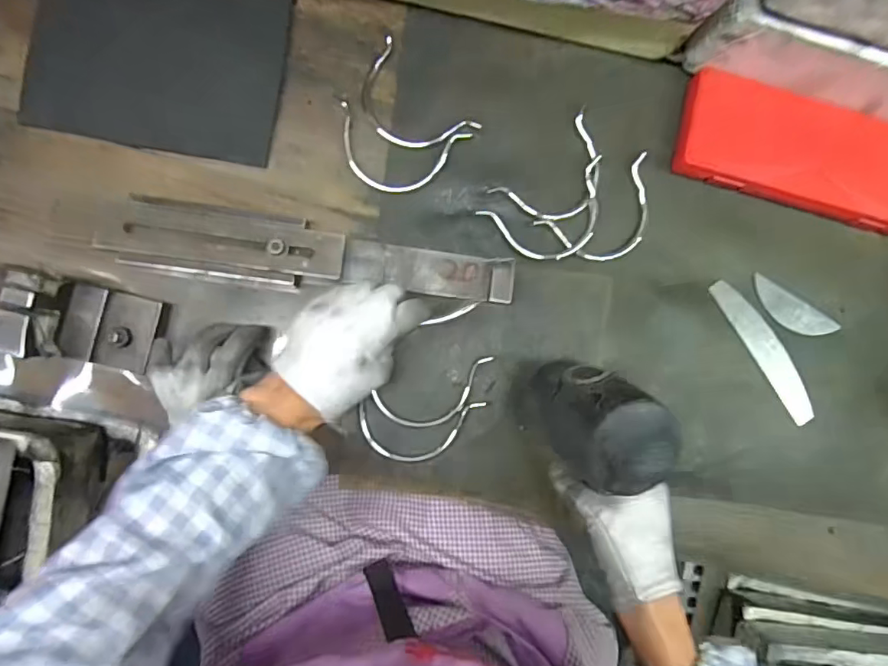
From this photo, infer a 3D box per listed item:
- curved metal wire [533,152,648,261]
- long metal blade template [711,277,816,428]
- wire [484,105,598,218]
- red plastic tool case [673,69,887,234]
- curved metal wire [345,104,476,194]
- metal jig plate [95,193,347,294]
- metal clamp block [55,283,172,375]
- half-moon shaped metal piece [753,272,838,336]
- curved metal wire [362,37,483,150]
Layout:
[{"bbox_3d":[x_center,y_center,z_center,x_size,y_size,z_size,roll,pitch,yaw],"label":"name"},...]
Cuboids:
[{"bbox_3d":[0.154,-0.106,0.489,0.120,0.006,0.070,-33,92,-5],"label":"curved metal wire"},{"bbox_3d":[0.310,0.016,0.506,0.031,0.004,0.156,-33,92,-5],"label":"long metal blade template"},{"bbox_3d":[0.108,-0.143,0.483,0.114,0.012,0.069,-41,93,-5],"label":"wire"},{"bbox_3d":[0.343,-0.168,0.495,0.243,0.027,0.101,14,88,-5],"label":"red plastic tool case"},{"bbox_3d":[-0.041,-0.162,0.479,0.118,0.005,0.069,14,88,-5],"label":"curved metal wire"},{"bbox_3d":[-0.187,-0.076,0.446,0.198,0.031,0.059,8,88,-5],"label":"metal jig plate"},{"bbox_3d":[-0.268,-0.003,0.431,0.065,0.033,0.059,14,88,-5],"label":"metal clamp block"},{"bbox_3d":[0.338,-0.020,0.512,0.093,0.005,0.032,33,86,-4],"label":"half-moon shaped metal piece"},{"bbox_3d":[-0.031,-0.204,0.479,0.114,0.012,0.068,44,85,-3],"label":"curved metal wire"}]

